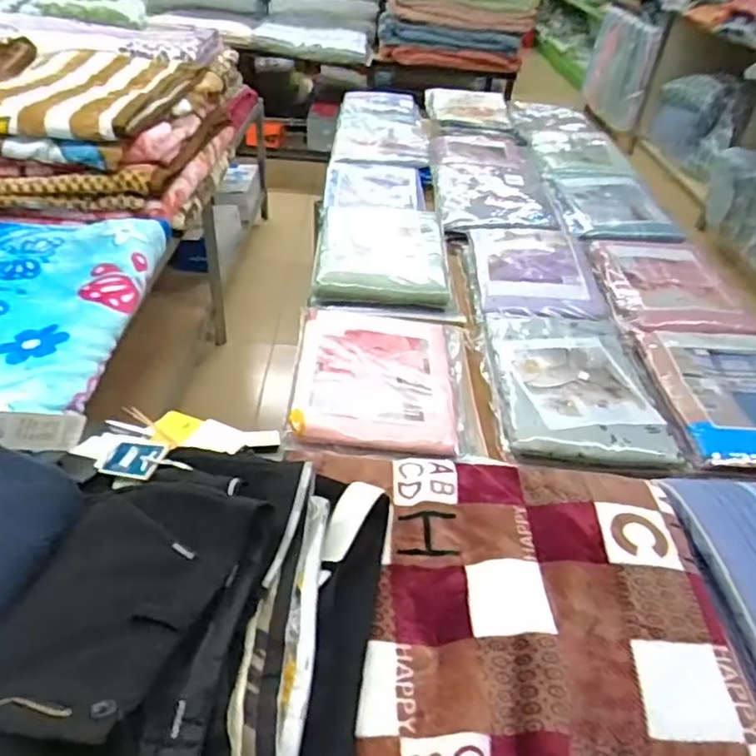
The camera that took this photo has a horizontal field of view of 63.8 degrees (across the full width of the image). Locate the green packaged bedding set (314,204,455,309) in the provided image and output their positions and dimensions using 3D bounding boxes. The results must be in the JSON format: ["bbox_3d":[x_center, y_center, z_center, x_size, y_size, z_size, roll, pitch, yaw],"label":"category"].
[{"bbox_3d":[0.013,-0.290,1.391,0.292,0.071,0.377,4,39,-2],"label":"green packaged bedding set"}]

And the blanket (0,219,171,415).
[{"bbox_3d":[-0.699,-0.145,1.108,0.497,0.054,0.669,5,39,-1],"label":"blanket"}]

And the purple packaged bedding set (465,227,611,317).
[{"bbox_3d":[0.372,-0.286,1.436,0.281,0.076,0.424,4,39,-2],"label":"purple packaged bedding set"}]

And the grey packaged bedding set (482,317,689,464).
[{"bbox_3d":[0.356,-0.005,1.105,0.292,0.066,0.432,5,39,-1],"label":"grey packaged bedding set"}]

